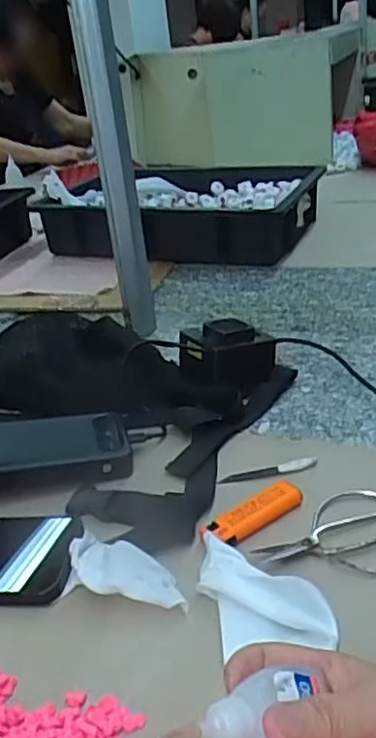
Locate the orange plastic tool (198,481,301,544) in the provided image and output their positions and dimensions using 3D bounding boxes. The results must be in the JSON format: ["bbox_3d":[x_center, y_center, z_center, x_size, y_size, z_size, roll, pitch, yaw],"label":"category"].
[{"bbox_3d":[0.047,0.106,0.475,0.080,0.014,0.022,-26,32,-31],"label":"orange plastic tool"}]

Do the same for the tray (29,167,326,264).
[{"bbox_3d":[-0.017,-0.285,1.179,0.466,0.097,0.312,11,33,32],"label":"tray"}]

